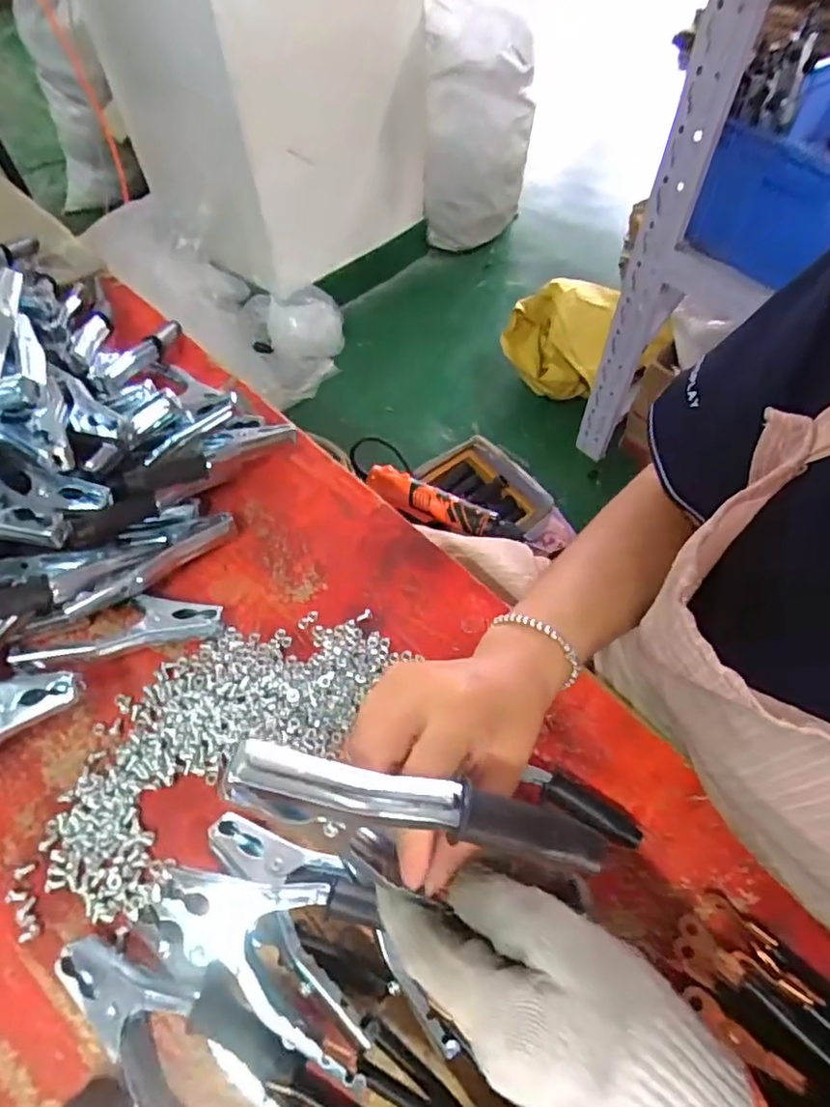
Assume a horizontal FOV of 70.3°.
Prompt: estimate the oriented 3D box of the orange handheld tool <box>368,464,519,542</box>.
[{"bbox_3d":[0.038,-0.064,0.797,0.216,0.032,0.039,23,63,15],"label":"orange handheld tool"}]

